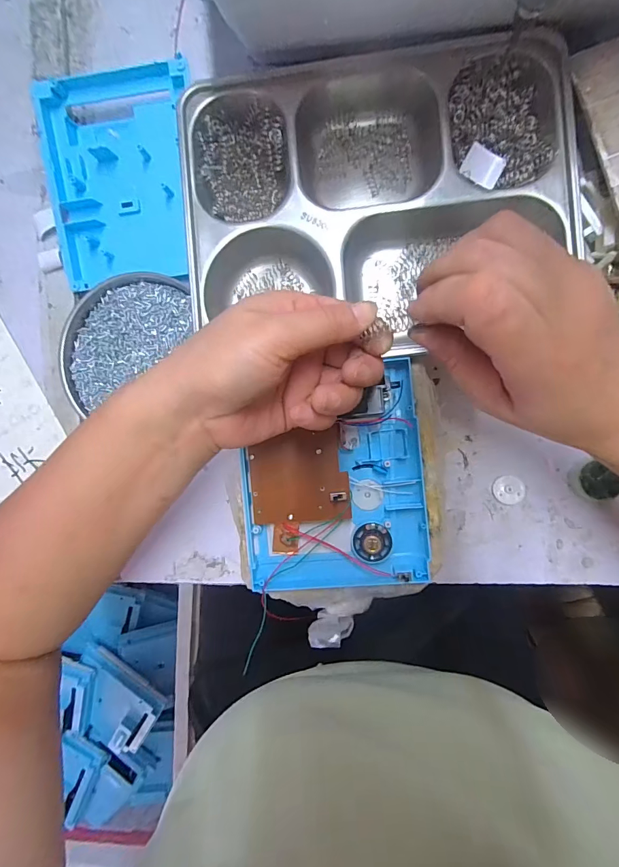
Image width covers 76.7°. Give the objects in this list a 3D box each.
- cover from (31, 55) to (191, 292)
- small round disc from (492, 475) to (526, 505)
[{"bbox_3d":[-0.154,-0.206,0.316,0.121,0.033,0.160,-4,92,5],"label":"cover"},{"bbox_3d":[0.162,0.046,0.316,0.024,0.004,0.023,0,92,5],"label":"small round disc"}]

